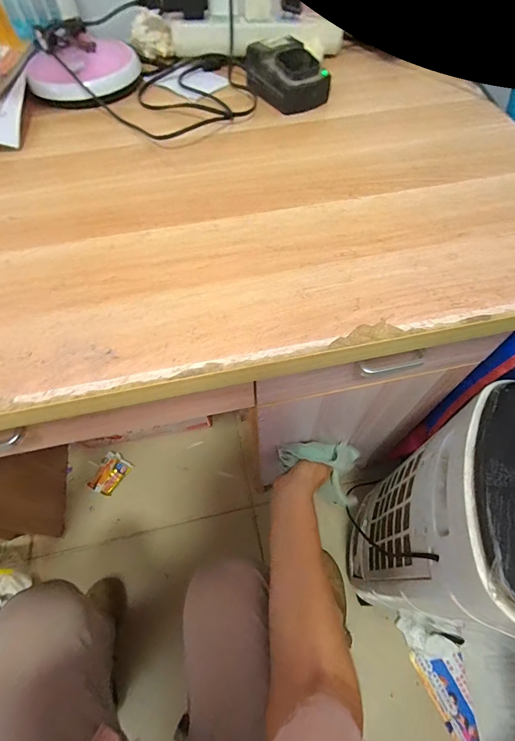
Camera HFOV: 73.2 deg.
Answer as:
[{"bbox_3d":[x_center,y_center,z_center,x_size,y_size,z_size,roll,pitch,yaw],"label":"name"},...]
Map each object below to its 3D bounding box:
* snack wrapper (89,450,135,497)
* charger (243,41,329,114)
[{"bbox_3d":[-0.386,0.267,0.899,0.082,0.024,0.101,28,65,18],"label":"snack wrapper"},{"bbox_3d":[0.035,-0.361,0.423,0.071,0.045,0.100,-25,61,-12],"label":"charger"}]

